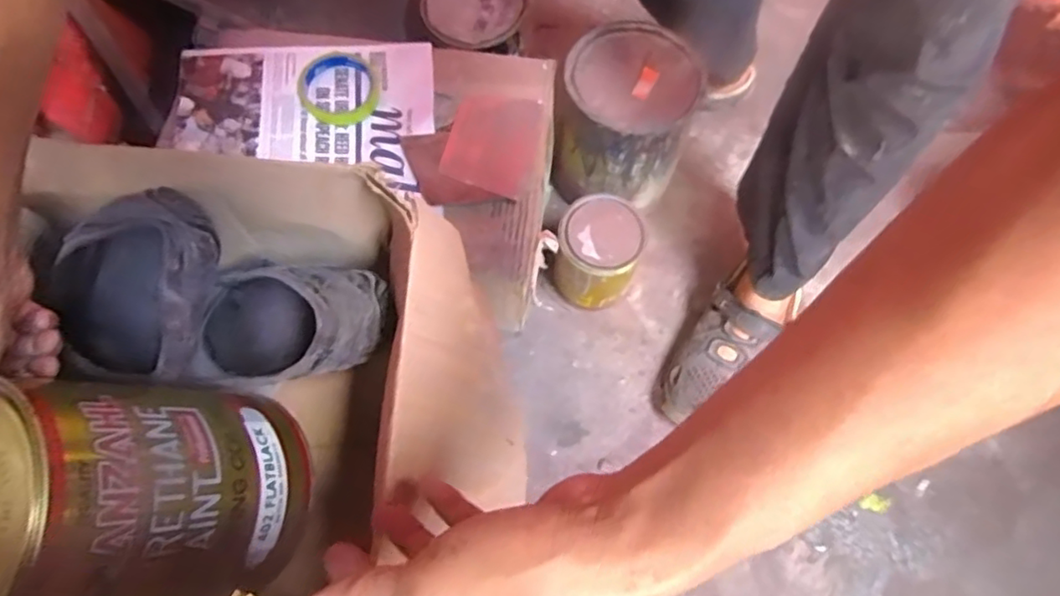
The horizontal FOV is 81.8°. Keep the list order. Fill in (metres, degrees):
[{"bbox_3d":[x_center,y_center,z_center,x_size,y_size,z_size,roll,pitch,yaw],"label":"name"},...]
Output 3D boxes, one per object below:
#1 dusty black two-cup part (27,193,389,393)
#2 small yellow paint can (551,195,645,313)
[{"bbox_3d":[-0.249,0.013,0.493,0.250,0.155,0.118,12,71,10],"label":"dusty black two-cup part"},{"bbox_3d":[0.085,-0.049,0.778,0.097,0.149,0.103,-2,69,5],"label":"small yellow paint can"}]

